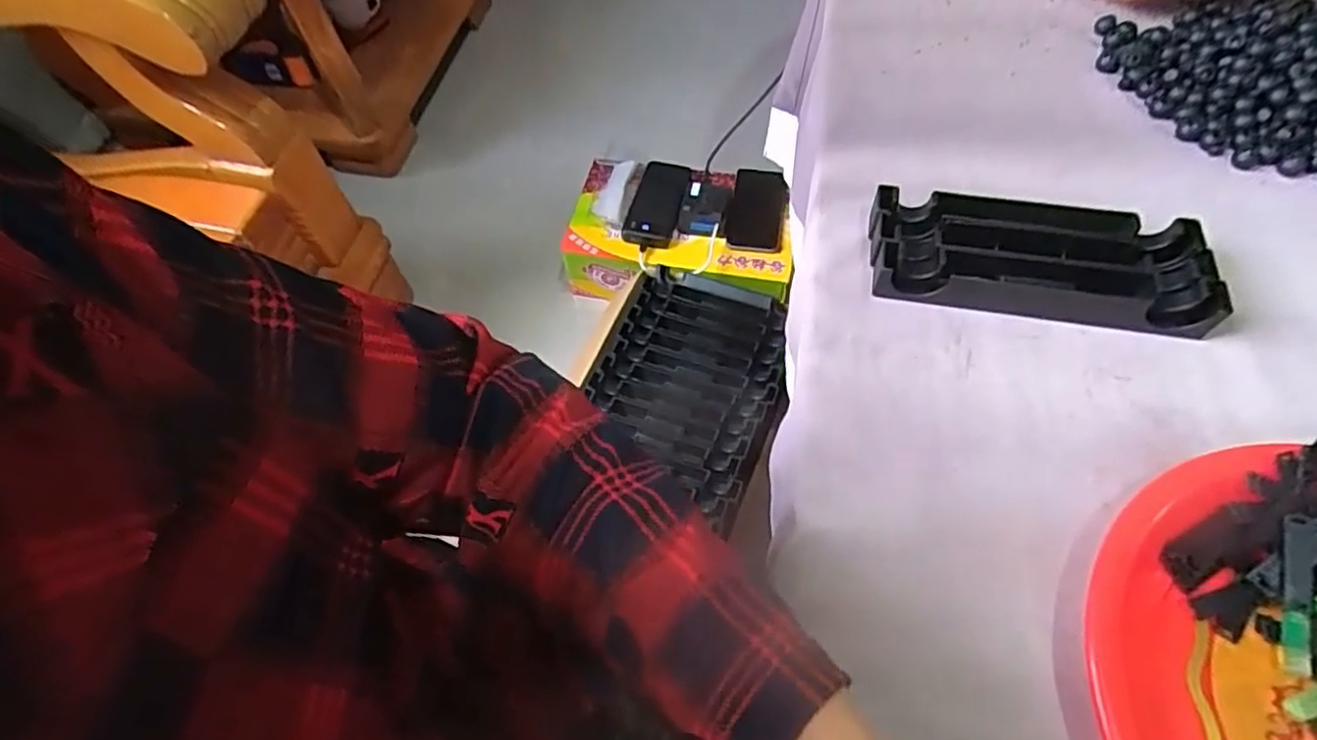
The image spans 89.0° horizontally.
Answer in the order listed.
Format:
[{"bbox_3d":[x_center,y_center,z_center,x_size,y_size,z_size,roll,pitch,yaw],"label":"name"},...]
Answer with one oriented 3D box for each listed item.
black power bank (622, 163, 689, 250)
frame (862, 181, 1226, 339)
[{"bbox_3d":[-0.004,-0.258,1.032,0.080,0.033,0.155,14,60,11],"label":"black power bank"},{"bbox_3d":[0.242,-0.072,0.434,0.199,0.032,0.077,9,59,7],"label":"frame"}]

